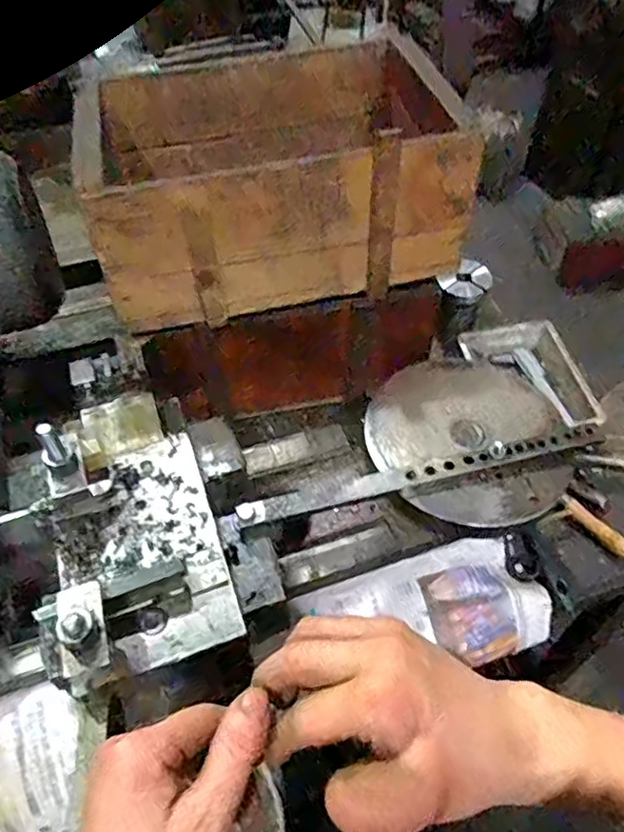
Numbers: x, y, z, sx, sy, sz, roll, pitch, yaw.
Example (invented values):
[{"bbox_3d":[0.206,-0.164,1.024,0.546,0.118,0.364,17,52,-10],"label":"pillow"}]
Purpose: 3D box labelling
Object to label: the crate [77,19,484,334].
[{"bbox_3d":[-0.046,-0.252,0.642,0.332,0.151,0.245,-11,51,-8],"label":"crate"}]

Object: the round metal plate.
[{"bbox_3d":[0.141,0.017,0.570,0.174,0.013,0.176,0,50,0],"label":"round metal plate"}]

